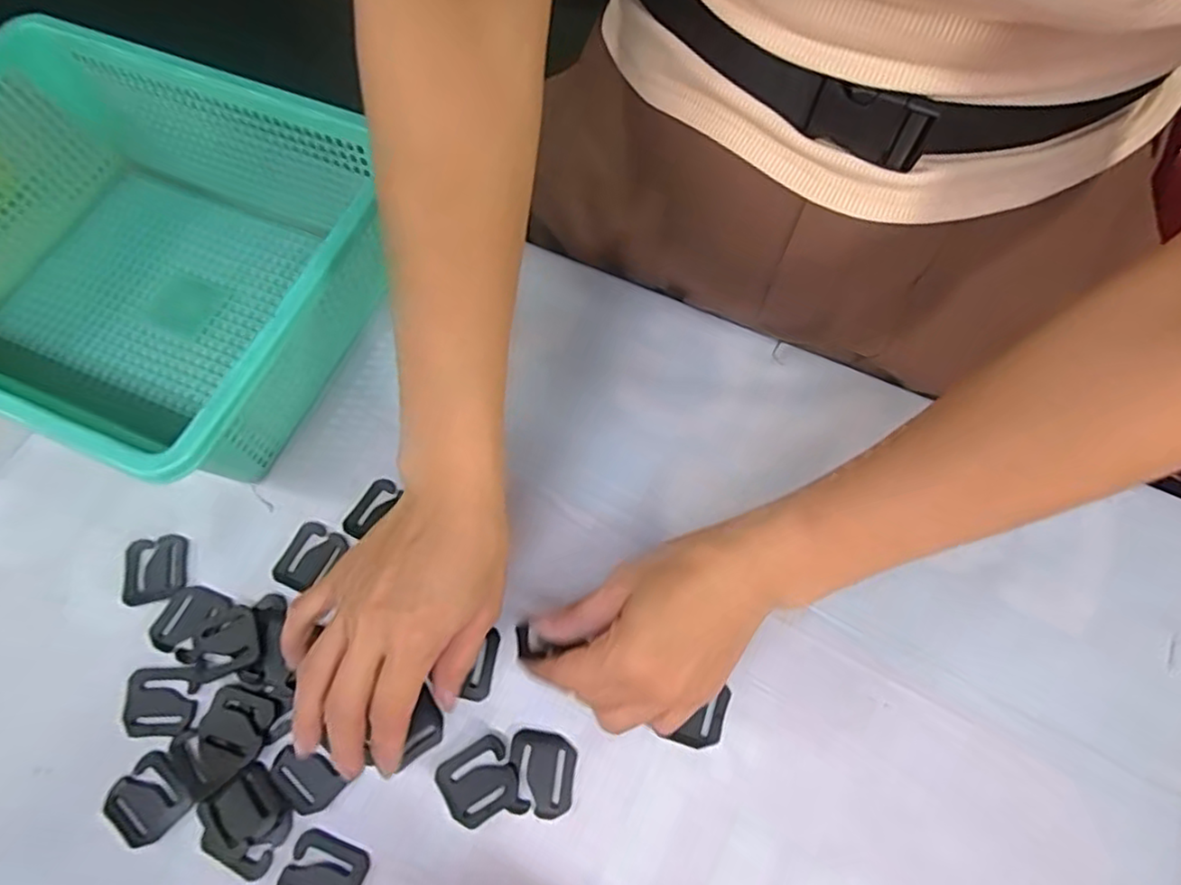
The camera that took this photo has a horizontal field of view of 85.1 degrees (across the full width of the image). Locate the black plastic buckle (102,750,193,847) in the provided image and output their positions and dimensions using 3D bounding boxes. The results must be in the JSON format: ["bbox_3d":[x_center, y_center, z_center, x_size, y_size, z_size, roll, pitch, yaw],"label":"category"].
[{"bbox_3d":[-0.230,0.184,0.334,0.037,0.010,0.039,41,73,16],"label":"black plastic buckle"}]

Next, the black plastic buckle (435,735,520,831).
[{"bbox_3d":[-0.059,0.175,0.332,0.038,0.006,0.035,-32,70,-12],"label":"black plastic buckle"}]

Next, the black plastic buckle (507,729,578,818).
[{"bbox_3d":[-0.025,0.171,0.333,0.035,0.005,0.038,8,67,4],"label":"black plastic buckle"}]

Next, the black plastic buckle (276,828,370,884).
[{"bbox_3d":[-0.134,0.217,0.319,0.038,0.004,0.036,21,68,9],"label":"black plastic buckle"}]

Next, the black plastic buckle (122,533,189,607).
[{"bbox_3d":[-0.259,0.074,0.382,0.036,0.004,0.038,-15,67,-6],"label":"black plastic buckle"}]

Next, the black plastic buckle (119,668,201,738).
[{"bbox_3d":[-0.235,0.142,0.352,0.039,0.007,0.035,-1,67,0],"label":"black plastic buckle"}]

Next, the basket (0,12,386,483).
[{"bbox_3d":[-0.286,-0.113,0.409,0.300,0.103,0.237,21,68,10],"label":"basket"}]

